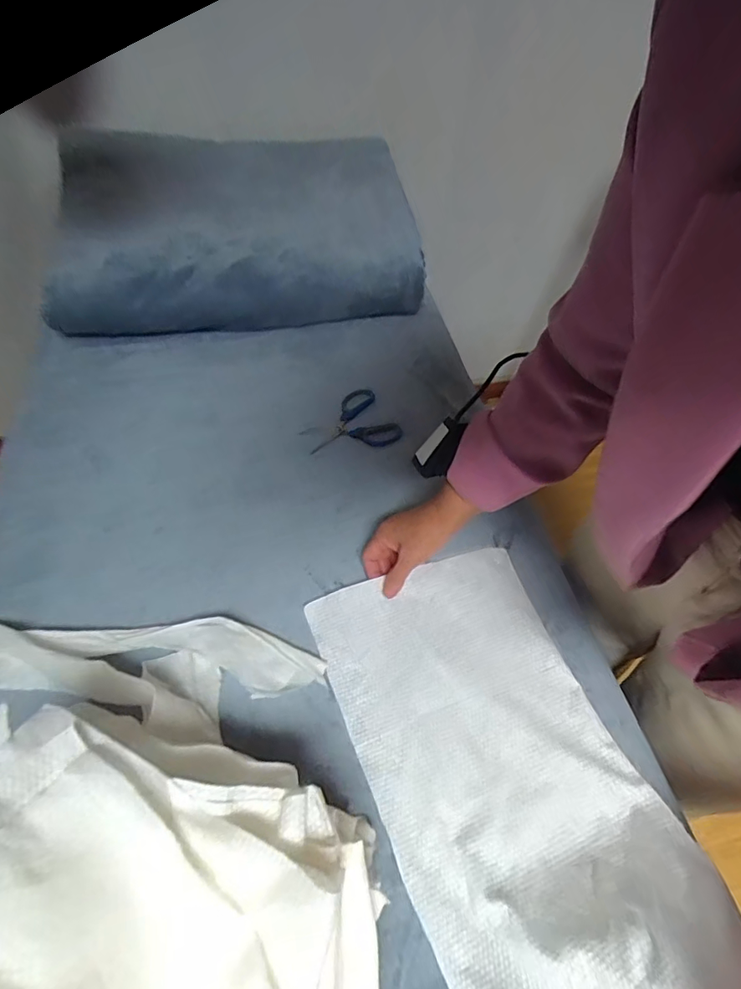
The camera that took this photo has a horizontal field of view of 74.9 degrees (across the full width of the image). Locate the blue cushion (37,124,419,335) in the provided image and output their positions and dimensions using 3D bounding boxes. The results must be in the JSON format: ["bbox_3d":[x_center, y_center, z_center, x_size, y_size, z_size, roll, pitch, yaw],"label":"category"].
[{"bbox_3d":[-0.211,-0.467,0.841,0.613,0.178,0.363,-10,55,-11],"label":"blue cushion"}]

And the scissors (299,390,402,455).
[{"bbox_3d":[-0.035,-0.108,0.738,0.142,0.013,0.108,-20,58,-17],"label":"scissors"}]

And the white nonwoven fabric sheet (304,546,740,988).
[{"bbox_3d":[0.126,0.239,0.428,0.242,0.100,0.431,-16,58,-15],"label":"white nonwoven fabric sheet"}]

